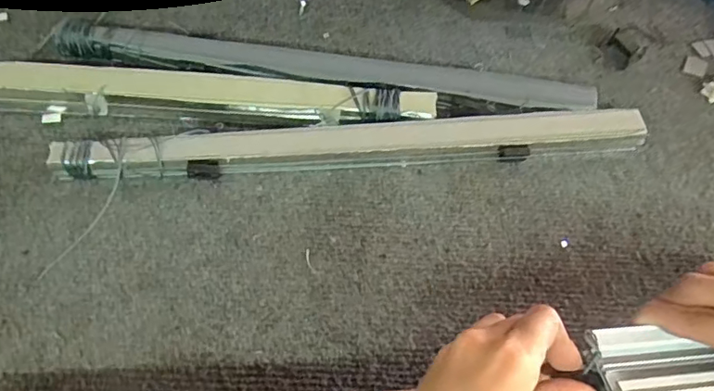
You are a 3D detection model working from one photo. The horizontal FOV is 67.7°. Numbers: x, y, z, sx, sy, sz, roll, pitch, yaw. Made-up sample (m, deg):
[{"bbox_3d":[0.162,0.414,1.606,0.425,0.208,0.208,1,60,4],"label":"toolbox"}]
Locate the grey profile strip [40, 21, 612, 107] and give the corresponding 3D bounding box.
[{"bbox_3d":[-0.022,-0.093,0.404,0.392,0.024,0.032,8,60,1],"label":"grey profile strip"}]

